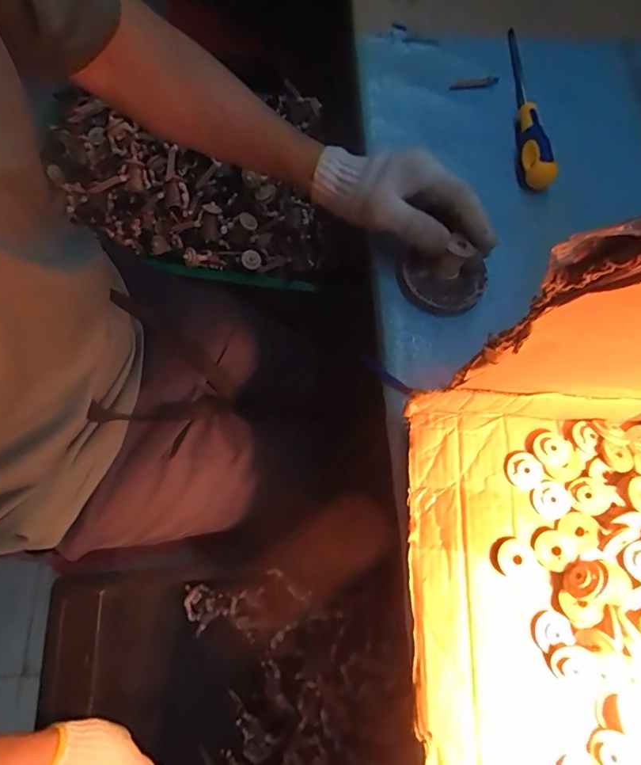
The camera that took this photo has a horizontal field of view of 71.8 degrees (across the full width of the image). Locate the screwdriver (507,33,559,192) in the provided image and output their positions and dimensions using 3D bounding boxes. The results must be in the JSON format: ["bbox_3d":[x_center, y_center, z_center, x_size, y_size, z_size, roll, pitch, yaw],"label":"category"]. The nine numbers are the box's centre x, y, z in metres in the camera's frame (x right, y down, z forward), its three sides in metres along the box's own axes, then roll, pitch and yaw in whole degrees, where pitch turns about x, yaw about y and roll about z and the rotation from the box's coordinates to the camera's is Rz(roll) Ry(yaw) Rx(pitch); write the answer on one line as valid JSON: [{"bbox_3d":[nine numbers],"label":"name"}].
[{"bbox_3d":[0.225,-0.314,0.490,0.024,0.029,0.240,2,69,-2],"label":"screwdriver"}]

